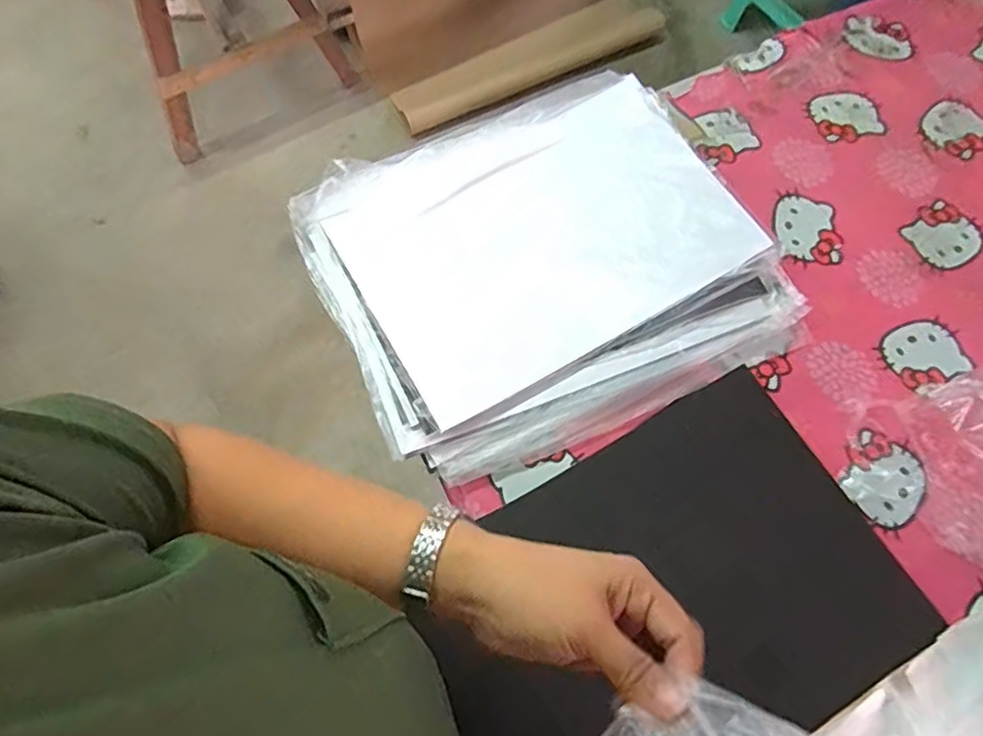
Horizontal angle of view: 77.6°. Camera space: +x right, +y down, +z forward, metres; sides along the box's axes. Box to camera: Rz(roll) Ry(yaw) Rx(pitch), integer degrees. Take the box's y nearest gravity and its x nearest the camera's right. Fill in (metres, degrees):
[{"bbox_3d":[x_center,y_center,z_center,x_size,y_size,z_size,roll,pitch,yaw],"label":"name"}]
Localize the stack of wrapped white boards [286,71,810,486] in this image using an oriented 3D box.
[{"bbox_3d":[0.053,-0.109,0.608,0.417,0.045,0.356,-26,71,-10],"label":"stack of wrapped white boards"}]

